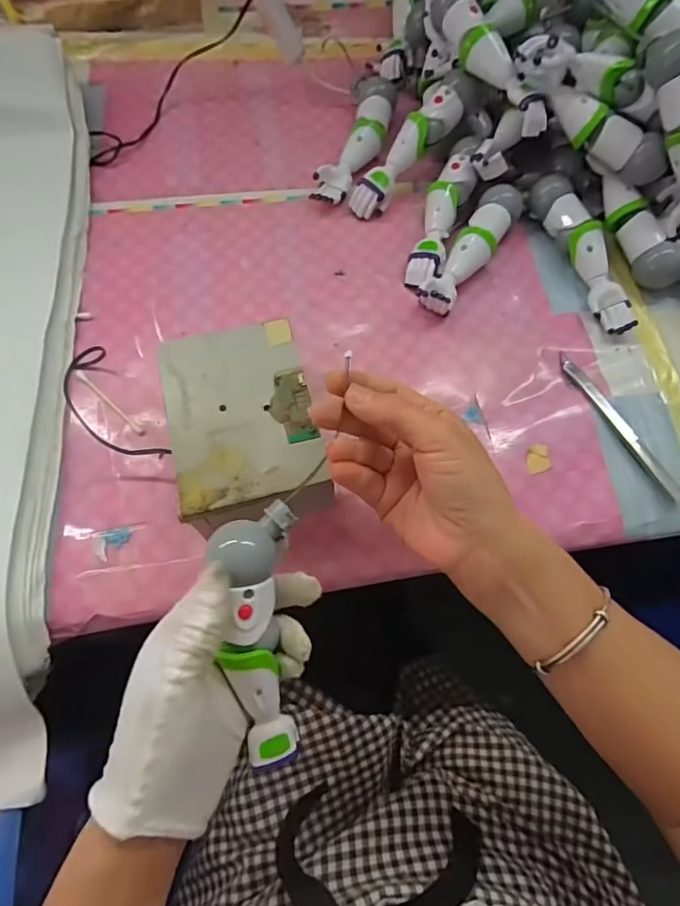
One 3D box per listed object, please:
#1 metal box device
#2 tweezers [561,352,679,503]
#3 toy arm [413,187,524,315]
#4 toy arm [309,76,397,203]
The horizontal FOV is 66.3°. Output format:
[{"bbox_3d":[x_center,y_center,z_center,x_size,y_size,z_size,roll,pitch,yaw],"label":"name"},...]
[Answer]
[{"bbox_3d":[-0.064,-0.018,0.354,0.093,0.056,0.127,-16,69,-7],"label":"metal box device"},{"bbox_3d":[0.205,-0.021,0.384,0.012,0.008,0.131,-27,71,-11],"label":"tweezers"},{"bbox_3d":[0.108,-0.166,0.430,0.032,0.030,0.134,31,71,11],"label":"toy arm"},{"bbox_3d":[0.016,-0.286,0.477,0.046,0.030,0.142,15,69,5],"label":"toy arm"}]

